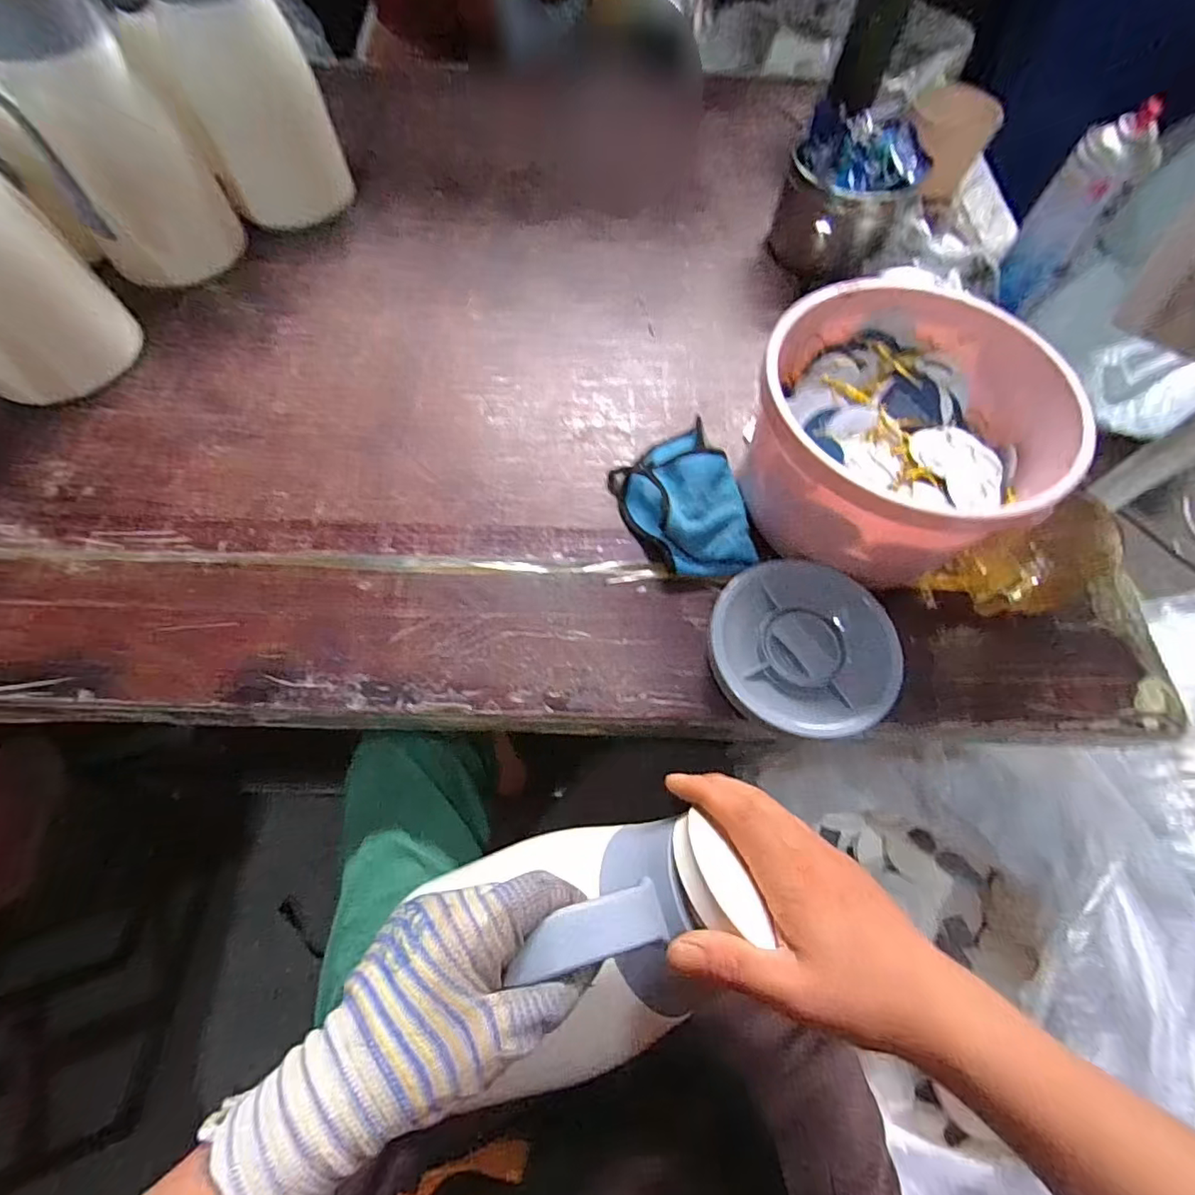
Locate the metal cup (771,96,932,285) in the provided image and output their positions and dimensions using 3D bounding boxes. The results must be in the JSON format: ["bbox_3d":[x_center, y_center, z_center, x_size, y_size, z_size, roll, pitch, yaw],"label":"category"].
[{"bbox_3d":[0.272,-0.428,0.629,0.120,0.113,0.113,1,64,-2],"label":"metal cup"}]

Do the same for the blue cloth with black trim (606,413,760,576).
[{"bbox_3d":[0.078,-0.084,0.494,0.098,0.039,0.147,-22,67,-12],"label":"blue cloth with black trim"}]

